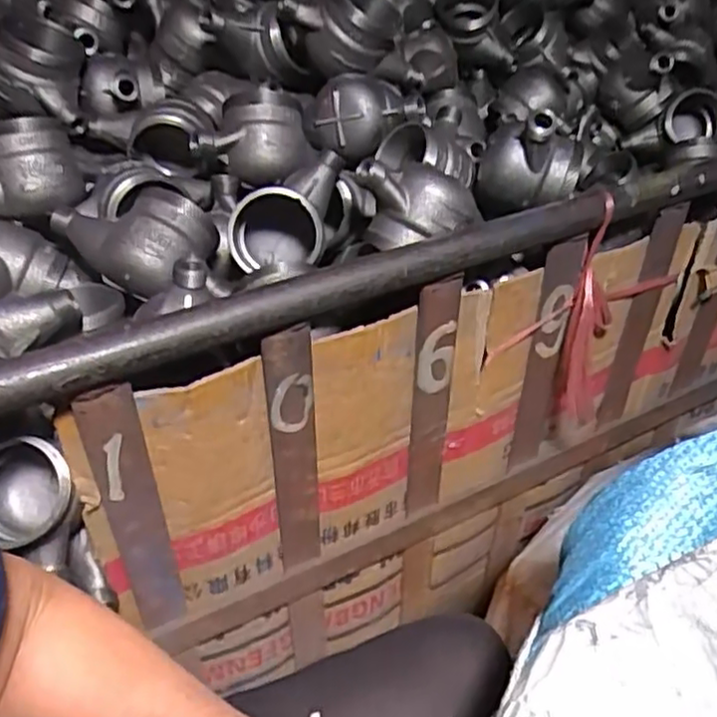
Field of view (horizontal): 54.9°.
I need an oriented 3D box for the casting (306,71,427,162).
[{"bbox_3d":[0.005,-0.250,0.716,0.119,0.074,0.085,1,38,2],"label":"casting"}]

